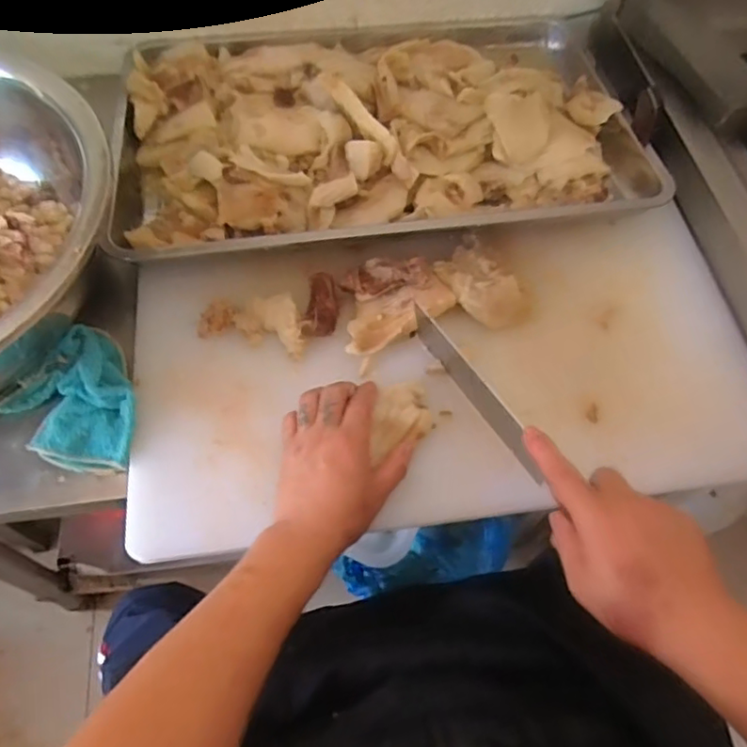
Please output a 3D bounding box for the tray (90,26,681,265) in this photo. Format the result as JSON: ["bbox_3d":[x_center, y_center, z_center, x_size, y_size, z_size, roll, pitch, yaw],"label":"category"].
[{"bbox_3d":[0.003,-0.314,0.714,0.590,0.072,0.412,-7,62,-7],"label":"tray"}]

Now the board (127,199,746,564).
[{"bbox_3d":[0.073,-0.016,0.576,0.588,0.034,0.306,-6,62,-7],"label":"board"}]

